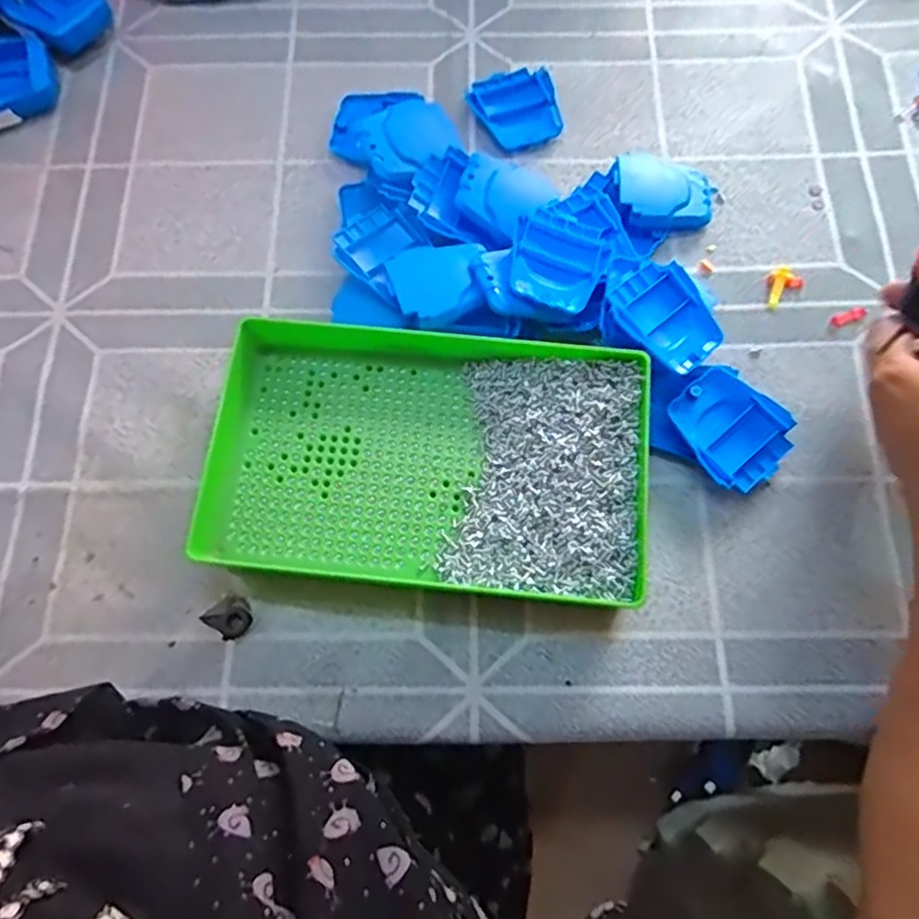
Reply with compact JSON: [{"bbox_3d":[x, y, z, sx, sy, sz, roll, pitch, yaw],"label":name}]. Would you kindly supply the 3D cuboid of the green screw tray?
[{"bbox_3d":[-0.017,-0.001,0.372,0.238,0.034,0.147,7,75,3],"label":"green screw tray"}]

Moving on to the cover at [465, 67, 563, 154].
[{"bbox_3d":[0.041,-0.252,0.467,0.058,0.010,0.062,-19,75,-4],"label":"cover"}]

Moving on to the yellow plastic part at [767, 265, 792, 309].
[{"bbox_3d":[0.207,-0.113,0.423,0.011,0.005,0.032,18,88,7],"label":"yellow plastic part"}]

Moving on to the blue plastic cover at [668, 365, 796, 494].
[{"bbox_3d":[0.161,-0.017,0.391,0.068,0.018,0.060,43,80,12],"label":"blue plastic cover"}]

